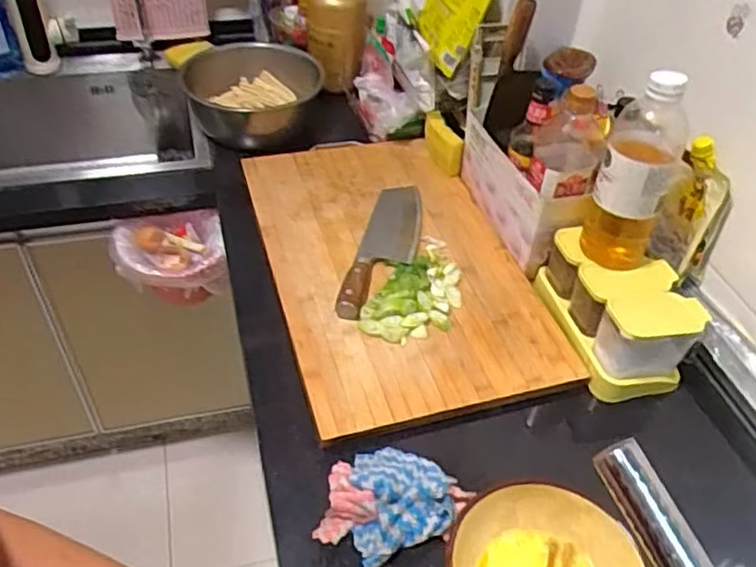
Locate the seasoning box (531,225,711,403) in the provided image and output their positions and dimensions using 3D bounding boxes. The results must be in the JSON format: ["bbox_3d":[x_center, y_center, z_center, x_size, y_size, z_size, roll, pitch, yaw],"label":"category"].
[{"bbox_3d":[0.302,0.019,0.828,0.121,0.095,0.201,-8,46,-12],"label":"seasoning box"}]

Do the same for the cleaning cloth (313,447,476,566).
[{"bbox_3d":[0.010,0.217,0.679,0.146,0.029,0.111,-13,47,-17],"label":"cleaning cloth"}]

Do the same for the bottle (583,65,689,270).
[{"bbox_3d":[0.308,-0.130,0.787,0.087,0.241,0.095,21,47,17],"label":"bottle"}]

